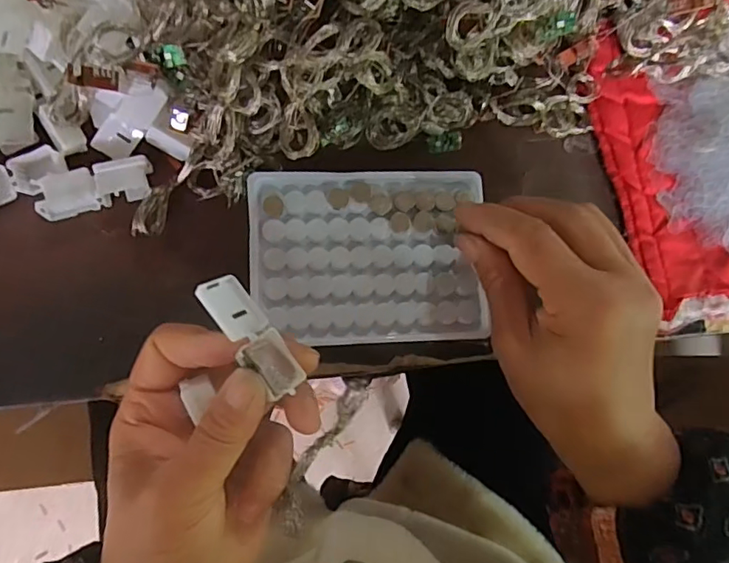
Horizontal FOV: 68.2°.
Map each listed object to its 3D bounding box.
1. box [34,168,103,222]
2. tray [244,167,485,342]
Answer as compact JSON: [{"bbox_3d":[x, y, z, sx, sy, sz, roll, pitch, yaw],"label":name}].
[{"bbox_3d":[-0.159,-0.047,0.288,0.032,0.017,0.019,-15,86,-9],"label":"box"},{"bbox_3d":[0.002,-0.015,0.295,0.125,0.010,0.095,-1,84,-7],"label":"tray"}]

